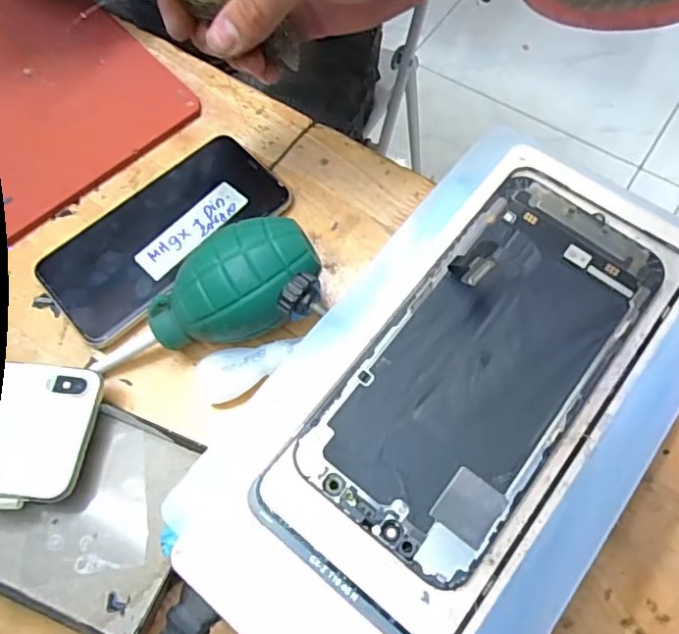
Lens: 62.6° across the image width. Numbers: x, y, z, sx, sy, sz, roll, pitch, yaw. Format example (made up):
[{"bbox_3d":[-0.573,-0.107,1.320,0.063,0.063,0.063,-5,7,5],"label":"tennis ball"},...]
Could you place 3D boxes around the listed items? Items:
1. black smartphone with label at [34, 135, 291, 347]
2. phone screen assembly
[{"bbox_3d":[-0.112,-0.056,0.353,0.152,0.009,0.079,-40,72,-15],"label":"black smartphone with label"},{"bbox_3d":[0.046,0.013,0.177,0.061,0.008,0.128,36,72,16],"label":"phone screen assembly"}]

